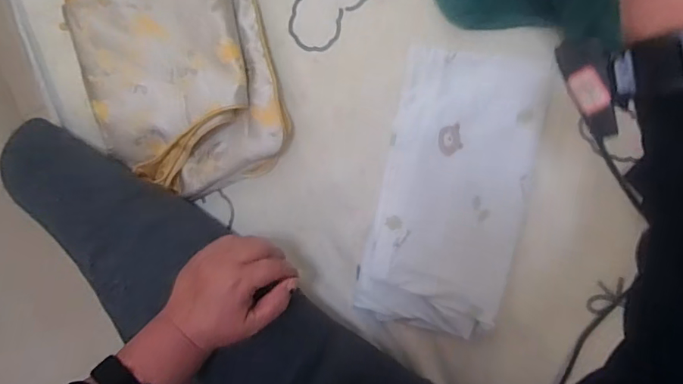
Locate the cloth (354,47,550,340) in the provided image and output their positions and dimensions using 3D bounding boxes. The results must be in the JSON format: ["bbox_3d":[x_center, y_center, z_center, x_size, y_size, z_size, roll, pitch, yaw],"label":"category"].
[{"bbox_3d":[0.119,0.000,0.519,0.152,0.029,0.296,12,88,9],"label":"cloth"}]

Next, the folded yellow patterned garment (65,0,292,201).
[{"bbox_3d":[-0.190,-0.130,0.556,0.223,0.057,0.263,-19,84,7],"label":"folded yellow patterned garment"}]

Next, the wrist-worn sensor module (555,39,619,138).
[{"bbox_3d":[0.174,-0.073,0.333,0.027,0.016,0.070,-14,104,44],"label":"wrist-worn sensor module"}]

